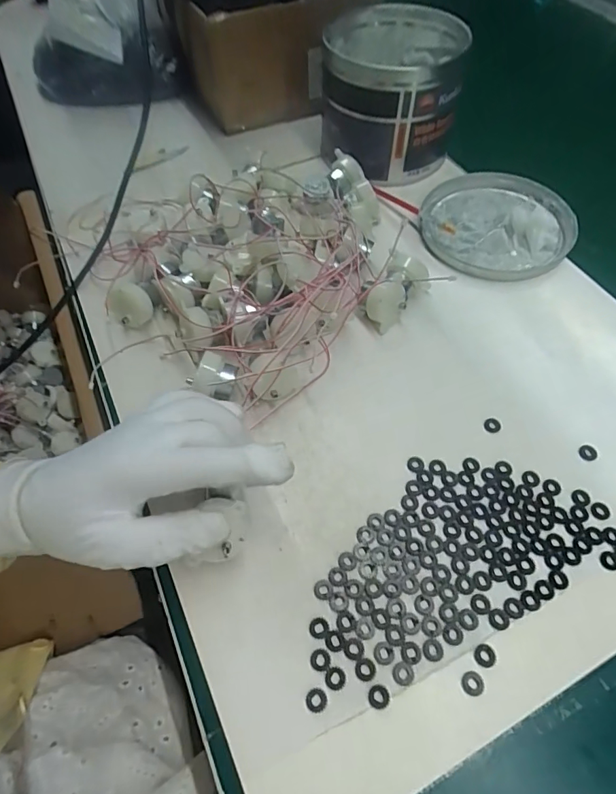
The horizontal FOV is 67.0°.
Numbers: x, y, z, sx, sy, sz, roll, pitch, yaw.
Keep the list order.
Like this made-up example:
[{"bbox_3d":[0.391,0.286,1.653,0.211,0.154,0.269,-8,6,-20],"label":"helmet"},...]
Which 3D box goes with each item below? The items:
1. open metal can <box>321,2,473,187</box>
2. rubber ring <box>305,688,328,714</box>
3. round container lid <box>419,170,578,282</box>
[{"bbox_3d":[0.078,-0.297,0.456,0.122,0.102,0.143,5,58,3],"label":"open metal can"},{"bbox_3d":[0.004,0.150,0.230,0.010,0.004,0.011,0,58,0],"label":"rubber ring"},{"bbox_3d":[0.170,-0.157,0.418,0.128,0.018,0.135,0,58,0],"label":"round container lid"}]

